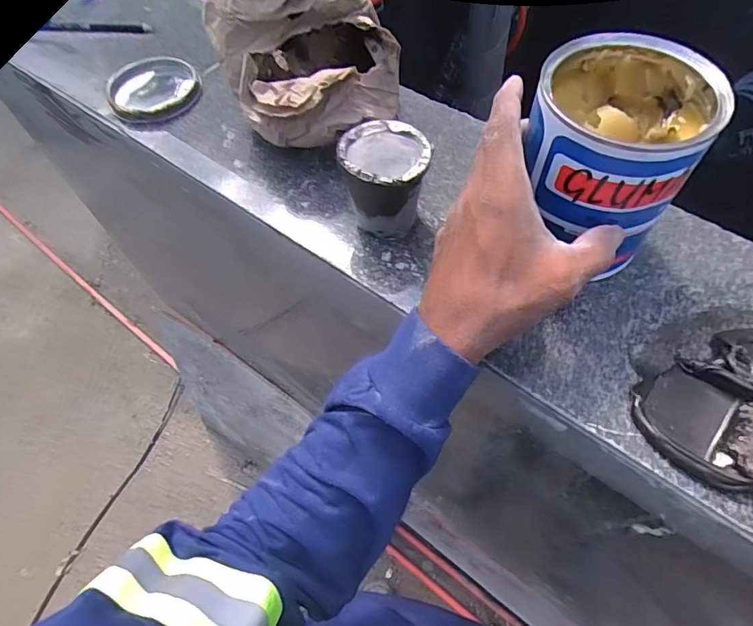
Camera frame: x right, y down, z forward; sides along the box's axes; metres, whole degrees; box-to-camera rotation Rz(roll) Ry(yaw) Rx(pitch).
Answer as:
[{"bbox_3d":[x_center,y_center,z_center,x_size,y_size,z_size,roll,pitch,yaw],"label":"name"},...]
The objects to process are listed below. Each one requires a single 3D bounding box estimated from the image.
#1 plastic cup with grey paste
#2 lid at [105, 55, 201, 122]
[{"bbox_3d":[0.007,-0.097,0.359,0.060,0.068,0.060,-1,60,2],"label":"plastic cup with grey paste"},{"bbox_3d":[-0.232,-0.238,0.492,0.090,0.014,0.106,-19,61,-9],"label":"lid"}]

